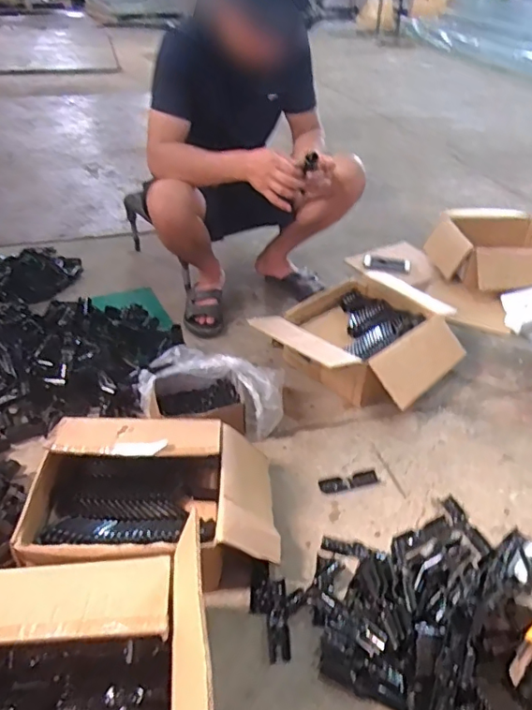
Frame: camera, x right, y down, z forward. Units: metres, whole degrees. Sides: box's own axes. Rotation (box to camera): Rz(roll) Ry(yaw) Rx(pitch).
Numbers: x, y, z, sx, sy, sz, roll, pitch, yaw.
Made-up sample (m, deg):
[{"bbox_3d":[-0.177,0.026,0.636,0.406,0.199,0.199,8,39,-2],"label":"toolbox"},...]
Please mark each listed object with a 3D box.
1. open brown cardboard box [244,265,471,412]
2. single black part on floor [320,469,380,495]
[{"bbox_3d":[0.260,-0.041,1.398,0.421,0.173,0.550,27,43,28],"label":"open brown cardboard box"},{"bbox_3d":[0.172,0.262,1.135,0.128,0.014,0.030,-11,38,-15],"label":"single black part on floor"}]

